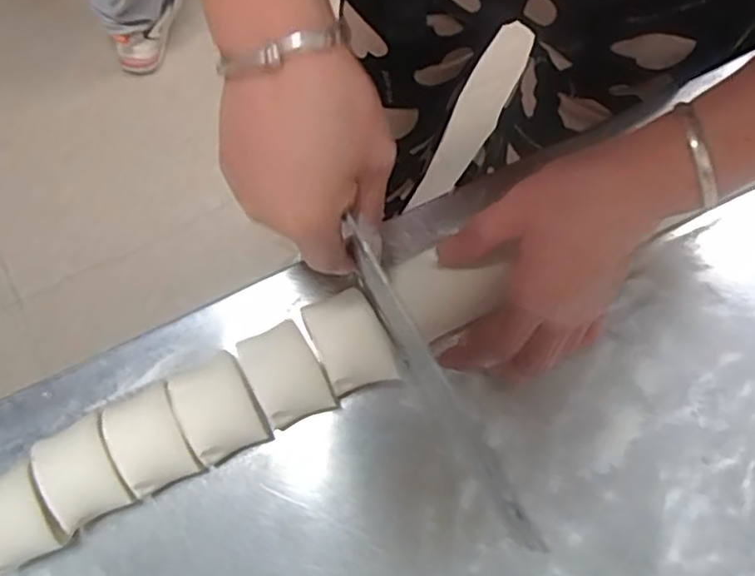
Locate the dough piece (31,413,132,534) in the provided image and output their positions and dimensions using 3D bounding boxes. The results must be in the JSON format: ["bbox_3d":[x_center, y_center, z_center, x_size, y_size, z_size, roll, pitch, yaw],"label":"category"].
[{"bbox_3d":[-0.169,0.106,0.374,0.038,0.031,0.052,-27,78,-7],"label":"dough piece"}]

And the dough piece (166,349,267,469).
[{"bbox_3d":[-0.094,0.070,0.383,0.041,0.024,0.055,-27,78,-7],"label":"dough piece"}]

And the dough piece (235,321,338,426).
[{"bbox_3d":[-0.054,0.051,0.385,0.038,0.033,0.055,-25,78,-6],"label":"dough piece"}]

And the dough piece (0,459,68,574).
[{"bbox_3d":[-0.203,0.129,0.368,0.041,0.033,0.051,-27,78,-7],"label":"dough piece"}]

